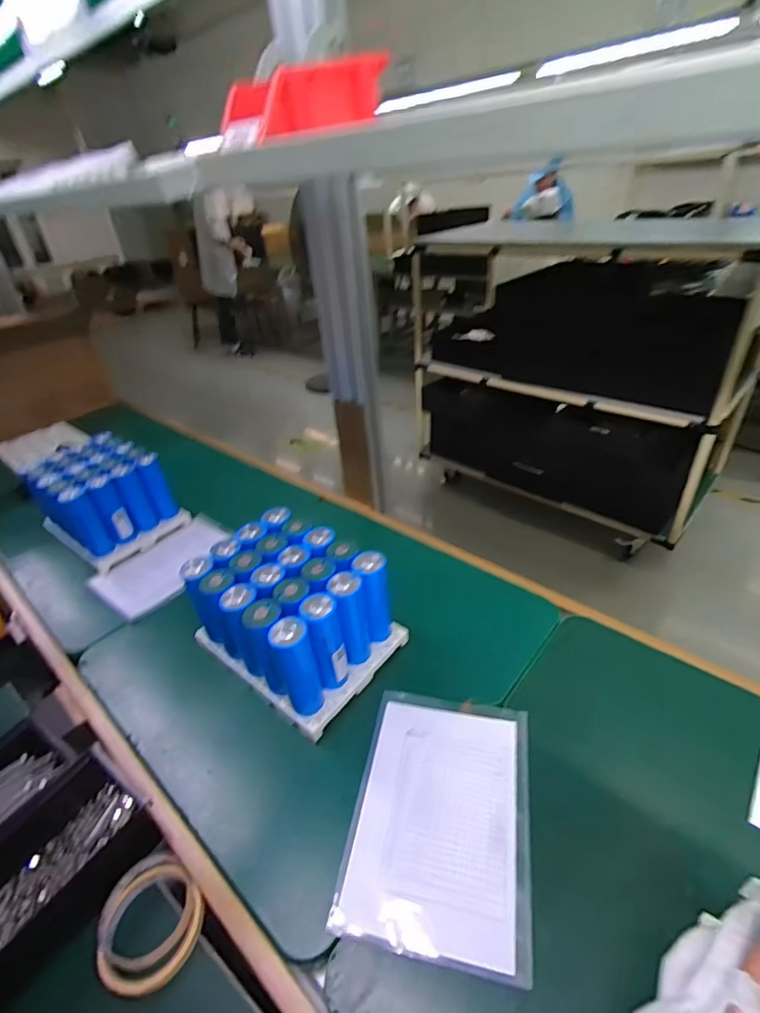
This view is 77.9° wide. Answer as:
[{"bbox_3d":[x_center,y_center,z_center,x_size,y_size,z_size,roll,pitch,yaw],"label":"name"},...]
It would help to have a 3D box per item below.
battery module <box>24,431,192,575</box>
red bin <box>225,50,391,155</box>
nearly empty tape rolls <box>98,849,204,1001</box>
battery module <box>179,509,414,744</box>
[{"bbox_3d":[-0.484,-0.008,0.839,0.172,0.158,0.167,16,40,29],"label":"battery module"},{"bbox_3d":[-0.080,-0.383,0.451,0.139,0.057,0.103,-28,40,-29],"label":"red bin"},{"bbox_3d":[-0.212,0.387,0.435,0.090,0.039,0.089,-4,35,3],"label":"nearly empty tape rolls"},{"bbox_3d":[-0.110,0.137,0.597,0.220,0.157,0.169,20,42,33],"label":"battery module"}]

